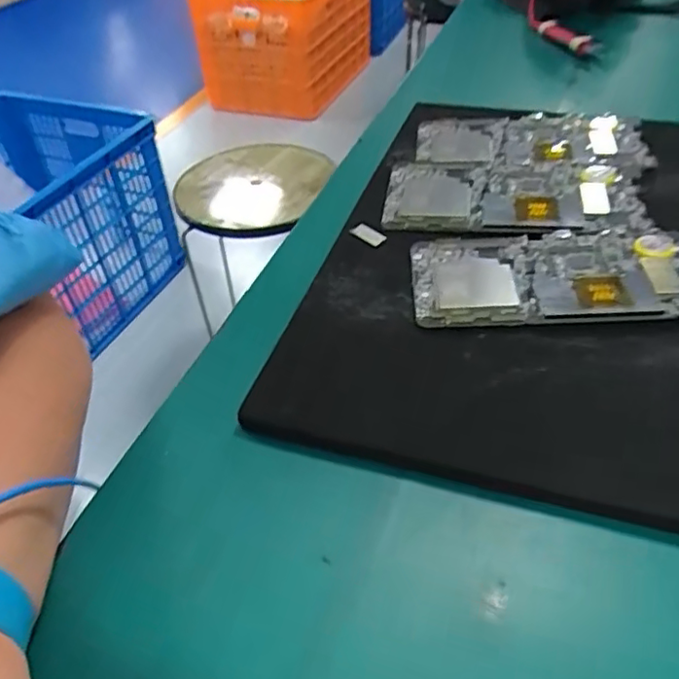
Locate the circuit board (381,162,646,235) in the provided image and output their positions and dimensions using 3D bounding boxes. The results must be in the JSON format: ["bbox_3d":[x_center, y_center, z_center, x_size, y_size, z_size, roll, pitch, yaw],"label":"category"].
[{"bbox_3d":[0.105,-0.089,0.383,0.151,0.015,0.072,8,45,12],"label":"circuit board"}]

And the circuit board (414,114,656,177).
[{"bbox_3d":[0.131,-0.139,0.434,0.156,0.012,0.084,6,43,18],"label":"circuit board"}]

